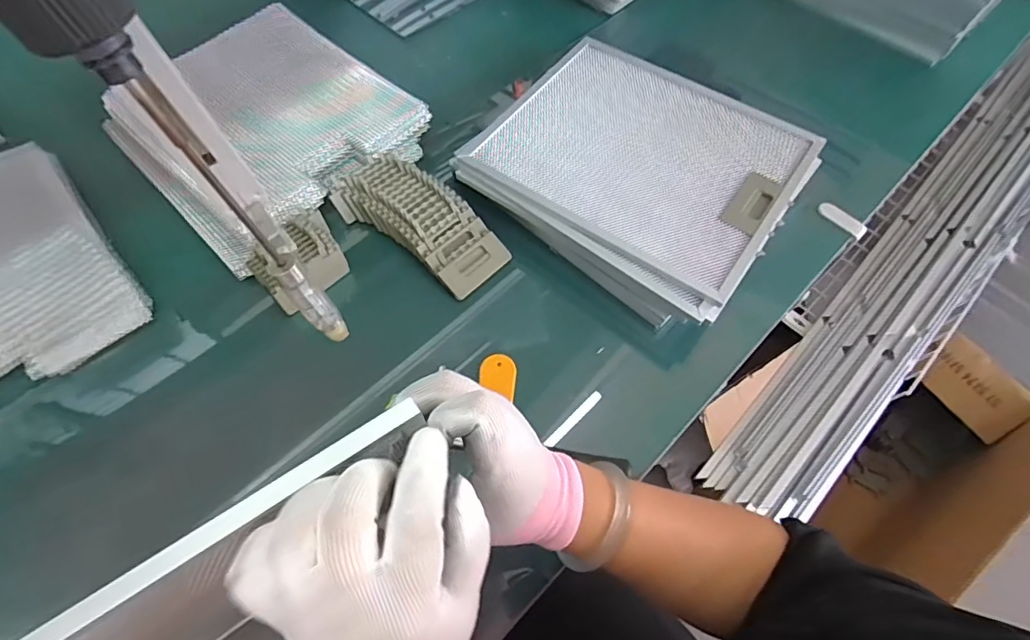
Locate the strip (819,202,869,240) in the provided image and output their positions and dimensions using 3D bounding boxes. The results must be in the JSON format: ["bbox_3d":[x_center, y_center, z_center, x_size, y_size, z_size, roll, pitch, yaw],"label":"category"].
[{"bbox_3d":[0.416,-0.129,0.653,0.013,0.014,0.063,-31,66,-15],"label":"strip"}]

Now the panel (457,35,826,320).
[{"bbox_3d":[0.151,-0.198,0.599,0.328,0.018,0.273,35,71,14],"label":"panel"}]

